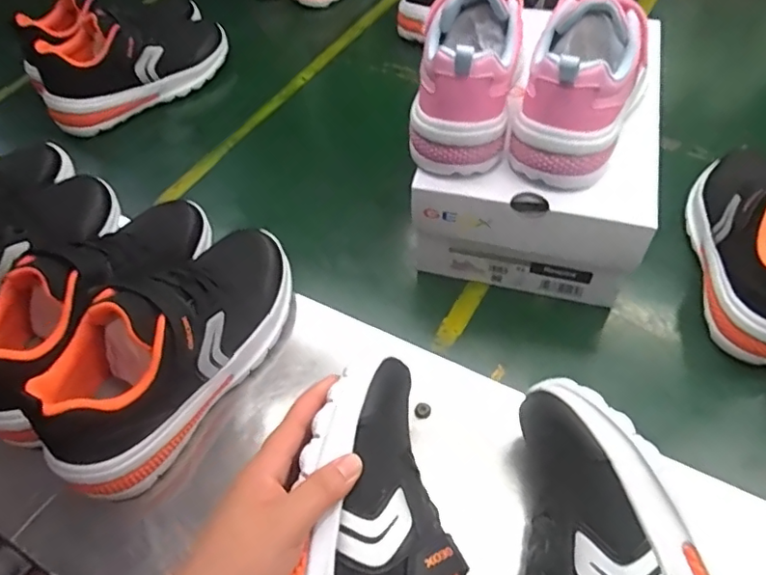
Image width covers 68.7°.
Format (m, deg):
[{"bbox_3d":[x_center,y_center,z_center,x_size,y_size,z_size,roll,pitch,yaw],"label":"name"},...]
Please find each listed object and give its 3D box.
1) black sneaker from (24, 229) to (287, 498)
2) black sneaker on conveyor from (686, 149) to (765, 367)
[{"bbox_3d":[-0.147,0.035,0.405,0.081,0.092,0.216,29,56,16],"label":"black sneaker"},{"bbox_3d":[0.324,-0.054,0.477,0.070,0.102,0.218,11,53,2],"label":"black sneaker on conveyor"}]

